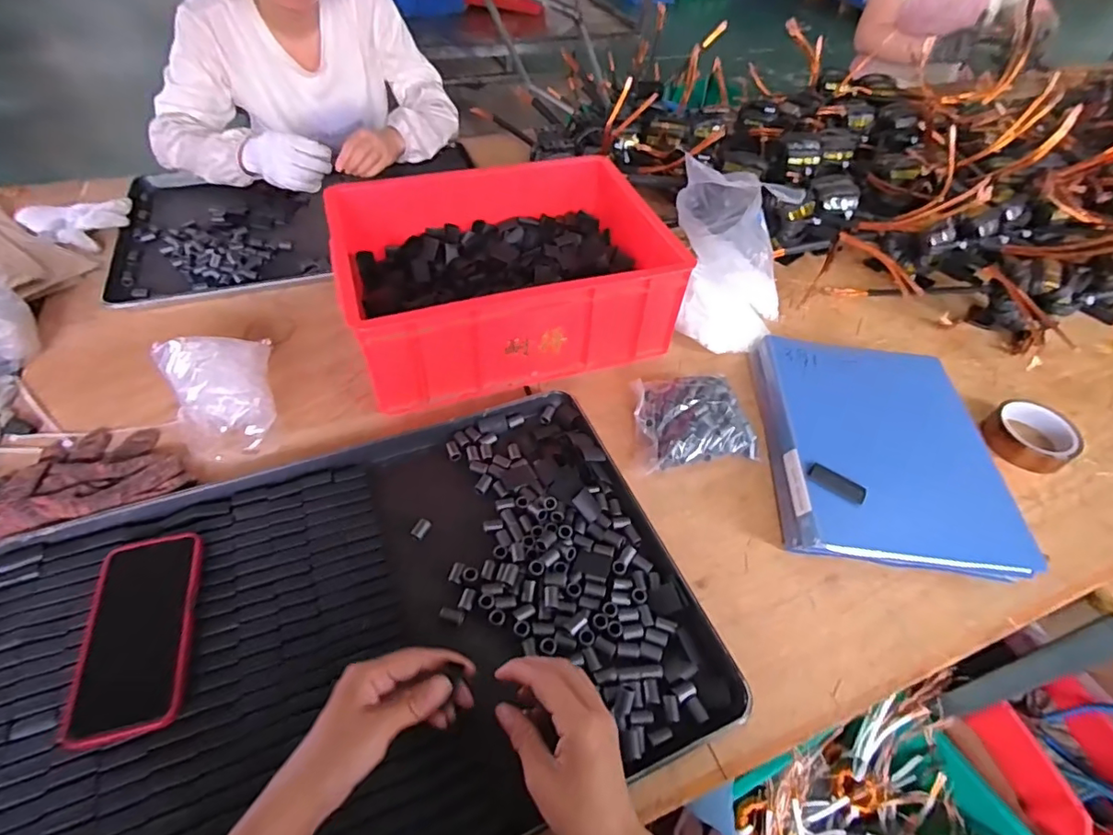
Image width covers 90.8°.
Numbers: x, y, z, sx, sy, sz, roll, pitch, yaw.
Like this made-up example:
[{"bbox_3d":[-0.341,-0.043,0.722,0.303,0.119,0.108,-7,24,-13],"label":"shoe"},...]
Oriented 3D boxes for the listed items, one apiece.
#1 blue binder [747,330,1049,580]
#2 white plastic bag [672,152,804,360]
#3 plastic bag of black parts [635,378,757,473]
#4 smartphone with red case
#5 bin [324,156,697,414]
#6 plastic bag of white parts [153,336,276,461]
[{"bbox_3d":[0.376,0.030,0.645,0.242,0.042,0.310,5,49,1],"label":"blue binder"},{"bbox_3d":[0.249,-0.224,0.766,0.164,0.170,0.236,6,49,2],"label":"white plastic bag"},{"bbox_3d":[0.157,0.000,0.647,0.135,0.043,0.114,-8,50,-10],"label":"plastic bag of black parts"},{"bbox_3d":[-0.353,0.176,0.462,0.082,0.013,0.169,-10,51,-12],"label":"smartphone with red case"},{"bbox_3d":[-0.068,-0.197,0.730,0.393,0.140,0.291,-13,51,-14],"label":"bin"},{"bbox_3d":[-0.382,-0.040,0.627,0.107,0.088,0.161,-24,55,-22],"label":"plastic bag of white parts"}]

